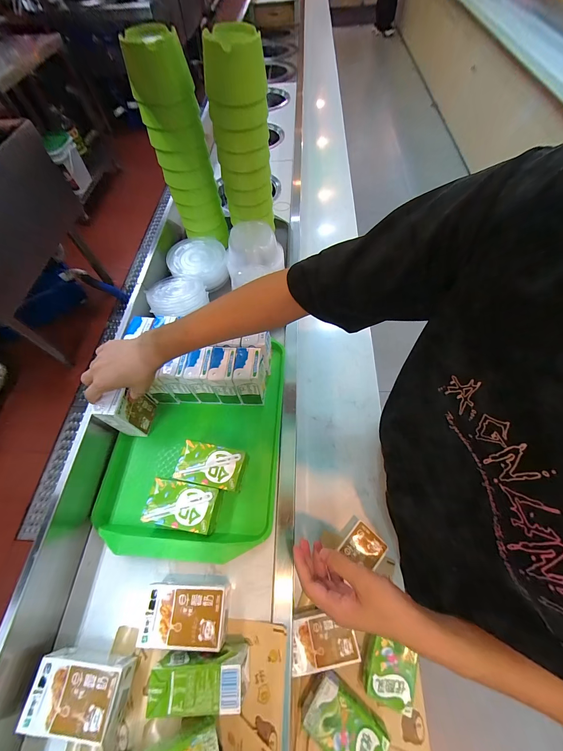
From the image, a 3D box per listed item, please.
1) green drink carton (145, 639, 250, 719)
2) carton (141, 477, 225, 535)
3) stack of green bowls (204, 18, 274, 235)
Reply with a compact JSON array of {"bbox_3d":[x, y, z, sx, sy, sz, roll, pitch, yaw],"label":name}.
[{"bbox_3d":[-0.097,0.369,0.343,0.107,0.062,0.043,-5,62,1],"label":"green drink carton"},{"bbox_3d":[-0.152,0.205,0.440,0.111,0.033,0.065,8,63,8],"label":"carton"},{"bbox_3d":[-0.076,-0.475,0.563,0.097,0.279,0.120,-2,62,2],"label":"stack of green bowls"}]

